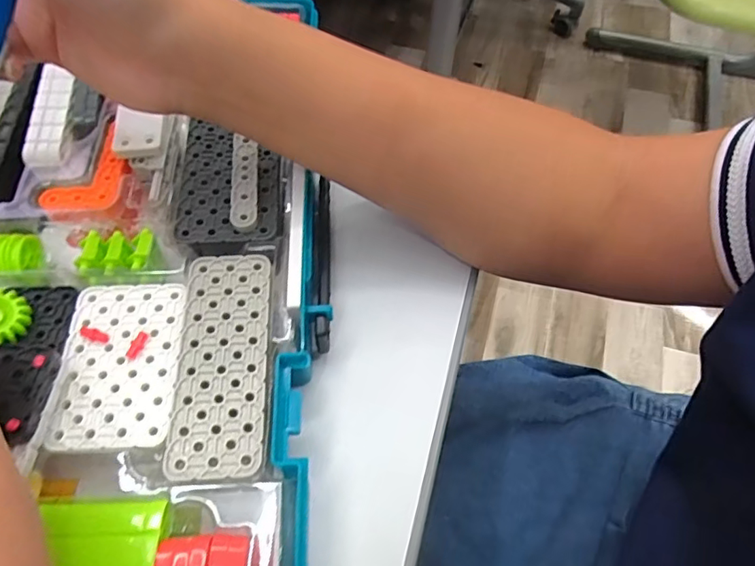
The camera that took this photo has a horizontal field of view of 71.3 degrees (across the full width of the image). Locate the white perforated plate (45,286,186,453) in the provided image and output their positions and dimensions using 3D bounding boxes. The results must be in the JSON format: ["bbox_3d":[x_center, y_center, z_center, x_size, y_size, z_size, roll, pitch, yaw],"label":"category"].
[{"bbox_3d":[-0.112,0.034,0.230,0.046,0.005,0.074,-3,59,-2],"label":"white perforated plate"}]

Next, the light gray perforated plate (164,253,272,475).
[{"bbox_3d":[-0.067,0.032,0.228,0.037,0.005,0.100,-3,59,-2],"label":"light gray perforated plate"}]

